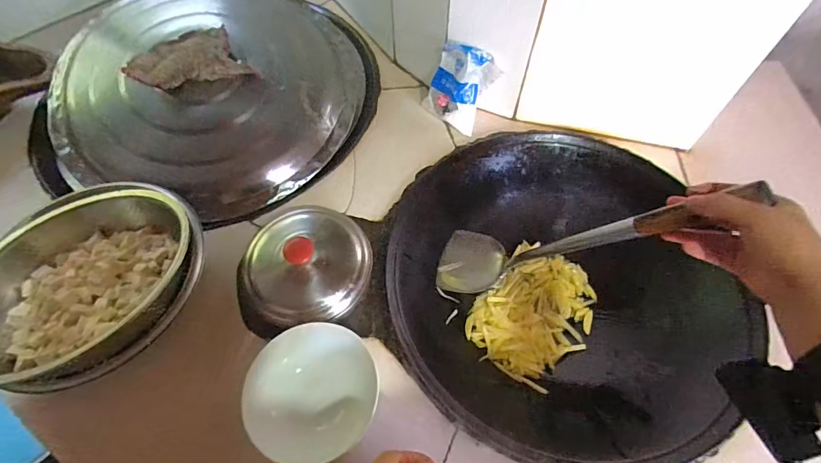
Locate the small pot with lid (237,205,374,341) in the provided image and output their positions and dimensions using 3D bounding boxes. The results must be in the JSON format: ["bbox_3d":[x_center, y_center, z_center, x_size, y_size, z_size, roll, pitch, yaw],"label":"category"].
[{"bbox_3d":[-0.150,0.039,0.568,0.183,0.062,0.176,-1,58,1],"label":"small pot with lid"}]

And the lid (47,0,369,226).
[{"bbox_3d":[-0.339,-0.266,0.716,0.478,0.127,0.428,6,59,5],"label":"lid"}]

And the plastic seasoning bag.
[{"bbox_3d":[0.083,-0.249,0.694,0.103,0.118,0.078,32,64,19],"label":"plastic seasoning bag"}]

